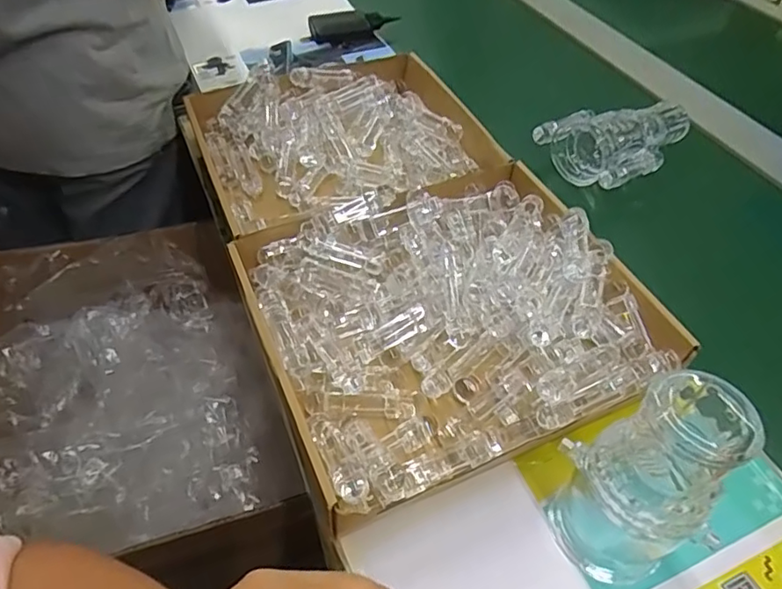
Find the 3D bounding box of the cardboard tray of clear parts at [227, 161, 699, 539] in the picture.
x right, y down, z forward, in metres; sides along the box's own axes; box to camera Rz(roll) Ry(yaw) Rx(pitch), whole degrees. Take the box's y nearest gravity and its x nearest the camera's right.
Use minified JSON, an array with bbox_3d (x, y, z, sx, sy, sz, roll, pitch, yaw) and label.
[{"bbox_3d":[0.051,0.011,0.495,0.316,0.057,0.278,-18,52,-16],"label":"cardboard tray of clear parts"}]

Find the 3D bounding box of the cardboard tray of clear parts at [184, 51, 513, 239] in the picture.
[{"bbox_3d":[-0.058,-0.180,0.663,0.308,0.068,0.271,-18,52,-16],"label":"cardboard tray of clear parts"}]

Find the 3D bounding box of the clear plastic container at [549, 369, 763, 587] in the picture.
[{"bbox_3d":[0.152,0.120,0.346,0.066,0.175,0.073,-15,51,-12],"label":"clear plastic container"}]

